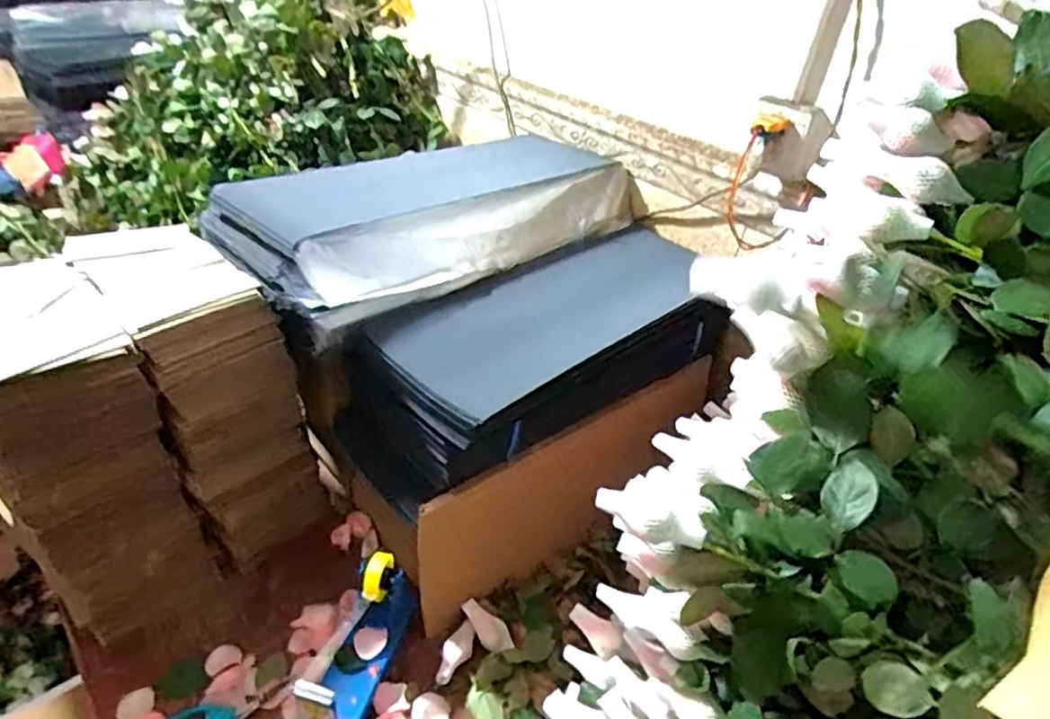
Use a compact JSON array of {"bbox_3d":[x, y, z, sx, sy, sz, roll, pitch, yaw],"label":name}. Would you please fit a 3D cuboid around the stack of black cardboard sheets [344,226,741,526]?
[{"bbox_3d":[0.059,-0.035,0.870,0.547,0.147,0.226,-25,46,-37],"label":"stack of black cardboard sheets"}]

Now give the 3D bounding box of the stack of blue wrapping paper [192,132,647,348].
[{"bbox_3d":[-0.101,-0.228,0.931,0.625,0.076,0.284,-25,46,-38],"label":"stack of blue wrapping paper"}]

